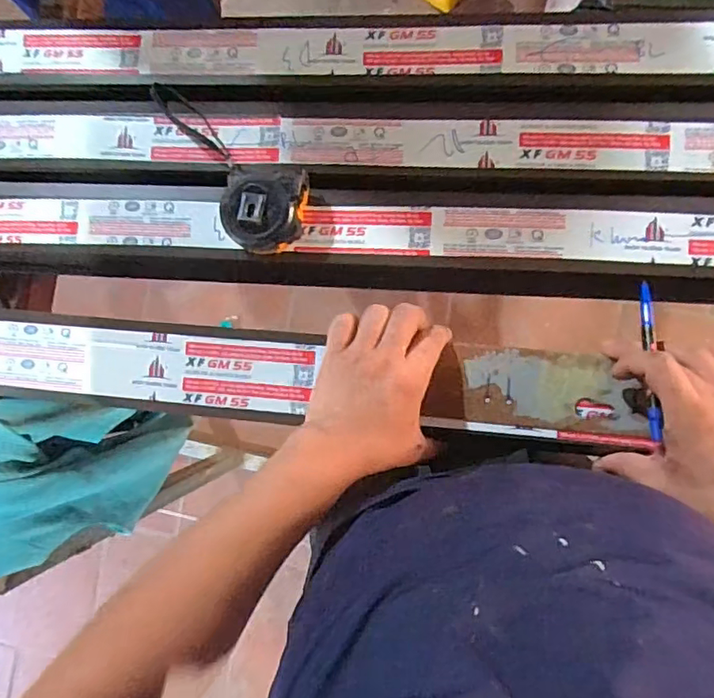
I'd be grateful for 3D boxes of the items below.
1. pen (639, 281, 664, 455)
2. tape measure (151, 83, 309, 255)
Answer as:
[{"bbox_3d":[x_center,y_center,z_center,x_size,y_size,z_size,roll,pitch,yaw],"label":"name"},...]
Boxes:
[{"bbox_3d":[0.238,0.008,0.444,0.009,0.014,0.138,3,71,8],"label":"pen"},{"bbox_3d":[-0.135,-0.167,0.514,0.205,0.040,0.084,34,93,7],"label":"tape measure"}]

